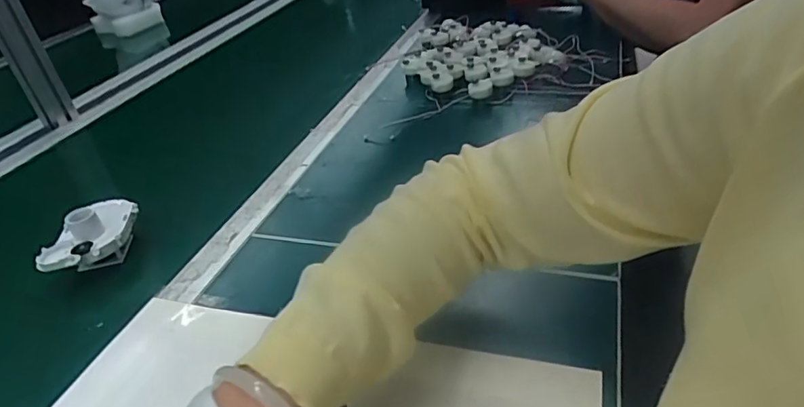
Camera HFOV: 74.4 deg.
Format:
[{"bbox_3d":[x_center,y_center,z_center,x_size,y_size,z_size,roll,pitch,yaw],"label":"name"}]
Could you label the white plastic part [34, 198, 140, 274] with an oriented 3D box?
[{"bbox_3d":[-0.302,0.033,0.523,0.051,0.054,0.103,7,37,19],"label":"white plastic part"}]

